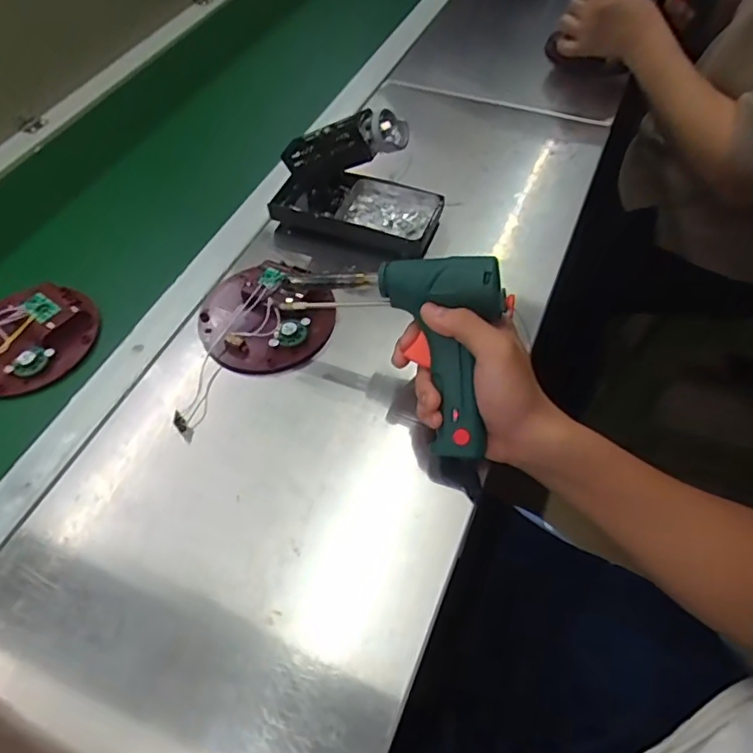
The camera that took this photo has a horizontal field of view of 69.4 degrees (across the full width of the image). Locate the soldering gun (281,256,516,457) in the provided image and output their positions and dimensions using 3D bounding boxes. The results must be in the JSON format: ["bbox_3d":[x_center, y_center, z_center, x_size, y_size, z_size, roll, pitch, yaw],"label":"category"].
[{"bbox_3d":[0.040,-0.040,0.403,0.191,0.122,0.043,55,28,16],"label":"soldering gun"}]

